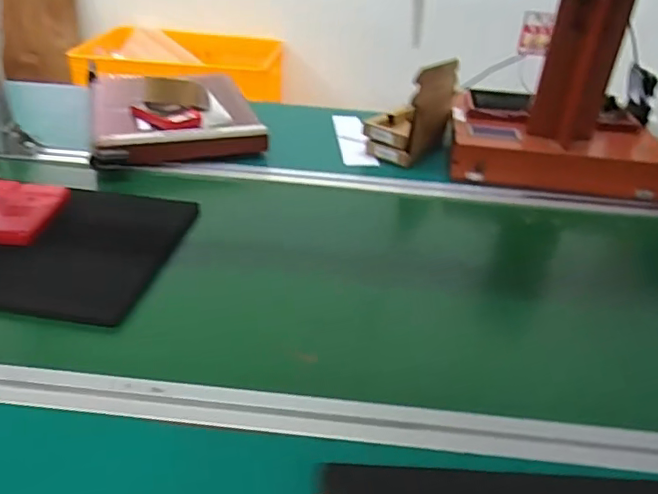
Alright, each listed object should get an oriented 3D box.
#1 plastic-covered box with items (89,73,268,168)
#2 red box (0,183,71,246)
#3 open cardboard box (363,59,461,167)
[{"bbox_3d":[-0.262,-0.223,0.945,0.253,0.047,0.319,-7,35,-19],"label":"plastic-covered box with items"},{"bbox_3d":[-0.365,-0.042,0.676,0.067,0.013,0.129,4,32,-3],"label":"red box"},{"bbox_3d":[0.132,-0.227,0.922,0.101,0.145,0.133,26,37,28],"label":"open cardboard box"}]

